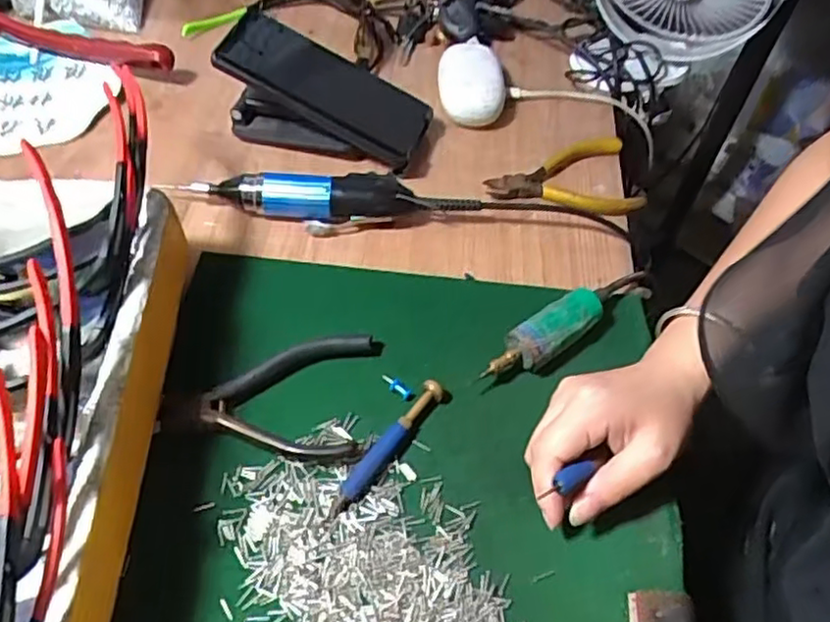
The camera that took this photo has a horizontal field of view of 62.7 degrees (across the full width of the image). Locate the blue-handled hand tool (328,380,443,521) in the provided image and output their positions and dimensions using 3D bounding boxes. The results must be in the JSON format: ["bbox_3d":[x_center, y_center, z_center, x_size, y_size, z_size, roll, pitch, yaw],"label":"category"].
[{"bbox_3d":[-0.017,0.077,0.390,0.011,0.013,0.096,33,58,21],"label":"blue-handled hand tool"}]

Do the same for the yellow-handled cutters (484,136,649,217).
[{"bbox_3d":[0.115,-0.109,0.549,0.118,0.013,0.085,-3,52,-5],"label":"yellow-handled cutters"}]

